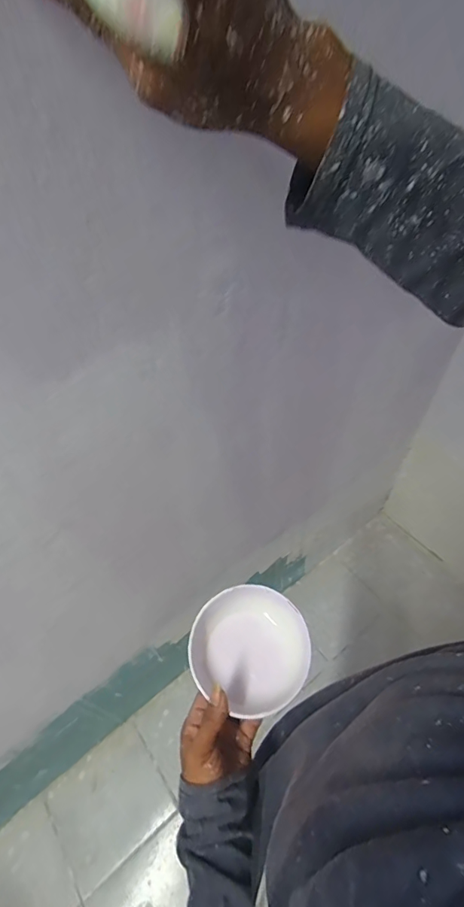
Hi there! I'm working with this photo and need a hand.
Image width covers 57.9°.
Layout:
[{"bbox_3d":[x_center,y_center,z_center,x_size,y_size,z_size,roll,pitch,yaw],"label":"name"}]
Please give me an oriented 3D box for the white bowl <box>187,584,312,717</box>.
[{"bbox_3d":[0.019,0.233,0.501,0.135,0.055,0.127,0,51,0],"label":"white bowl"}]

